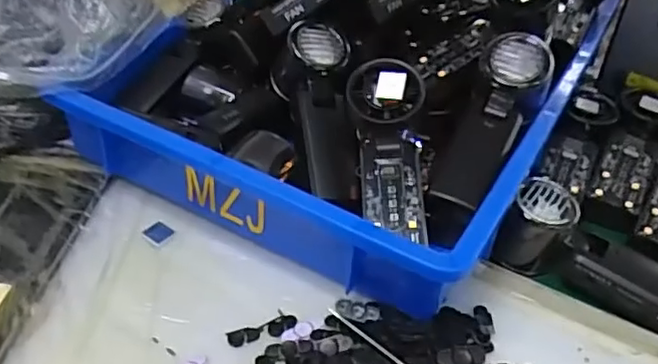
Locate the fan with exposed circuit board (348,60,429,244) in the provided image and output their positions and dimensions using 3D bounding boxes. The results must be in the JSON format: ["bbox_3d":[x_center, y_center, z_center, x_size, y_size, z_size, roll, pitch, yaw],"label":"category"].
[{"bbox_3d":[0.045,-0.024,0.449,0.053,0.025,0.138,-1,72,-9],"label":"fan with exposed circuit board"}]

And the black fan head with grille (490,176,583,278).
[{"bbox_3d":[0.158,0.036,0.467,0.047,0.057,0.058,20,39,21],"label":"black fan head with grille"}]

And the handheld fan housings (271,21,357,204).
[{"bbox_3d":[-0.007,-0.054,0.513,0.060,0.047,0.161,-5,68,-13],"label":"handheld fan housings"}]

